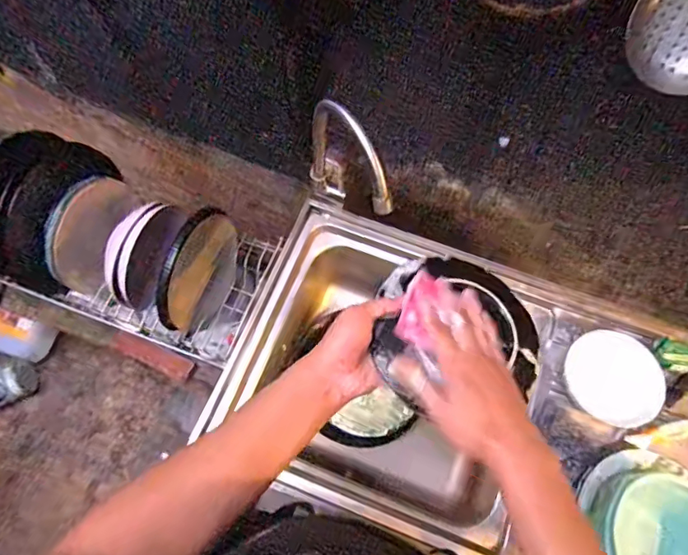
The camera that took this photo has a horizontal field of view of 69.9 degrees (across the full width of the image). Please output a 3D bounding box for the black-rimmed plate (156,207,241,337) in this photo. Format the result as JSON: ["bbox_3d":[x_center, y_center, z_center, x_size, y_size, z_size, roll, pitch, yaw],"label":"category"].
[{"bbox_3d":[-0.251,-0.005,0.882,0.042,0.238,0.211,25,69,9],"label":"black-rimmed plate"}]

